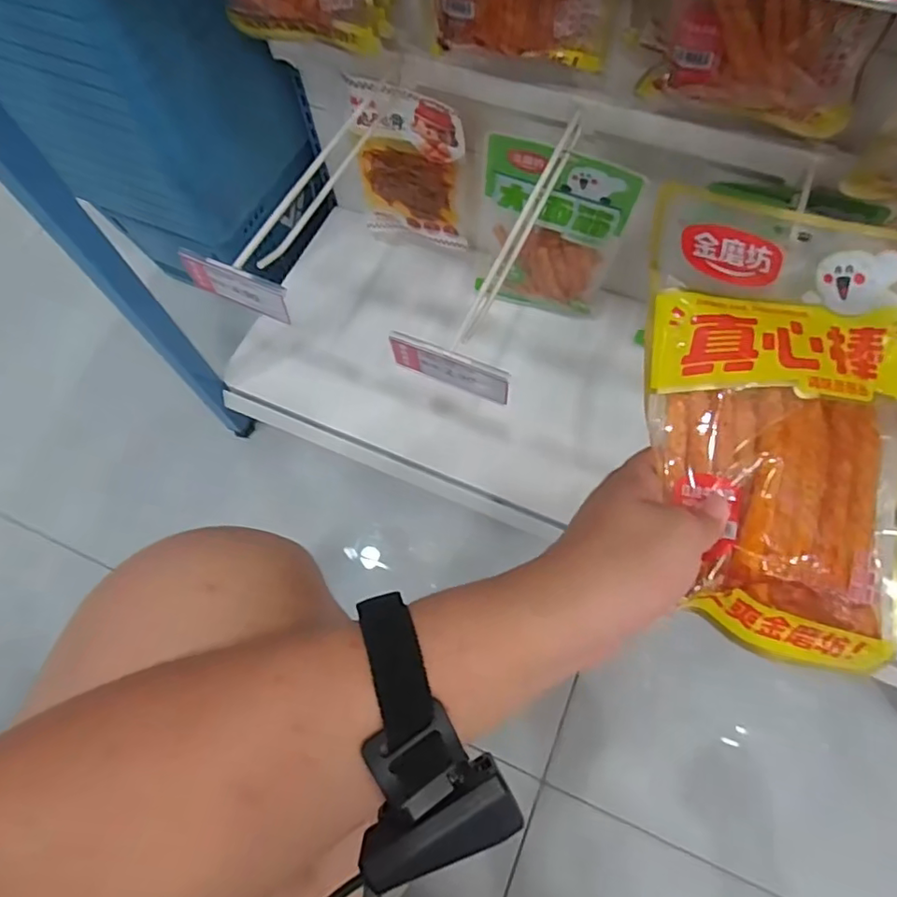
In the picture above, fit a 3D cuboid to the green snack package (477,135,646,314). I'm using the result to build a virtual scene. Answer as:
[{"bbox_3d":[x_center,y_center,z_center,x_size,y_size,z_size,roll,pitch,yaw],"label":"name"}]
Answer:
[{"bbox_3d":[0.116,-0.241,0.696,0.169,0.255,0.025,25,70,14],"label":"green snack package"}]

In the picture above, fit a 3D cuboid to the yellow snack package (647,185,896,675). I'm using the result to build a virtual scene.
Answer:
[{"bbox_3d":[0.185,-0.016,0.328,0.162,0.026,0.250,10,79,-4],"label":"yellow snack package"}]

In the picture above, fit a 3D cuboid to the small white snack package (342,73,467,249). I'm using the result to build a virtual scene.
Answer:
[{"bbox_3d":[-0.046,-0.338,0.723,0.135,0.211,0.028,22,69,13],"label":"small white snack package"}]

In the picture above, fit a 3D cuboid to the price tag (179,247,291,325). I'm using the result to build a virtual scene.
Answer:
[{"bbox_3d":[-0.180,-0.137,0.495,0.096,0.035,0.009,21,42,6],"label":"price tag"}]

